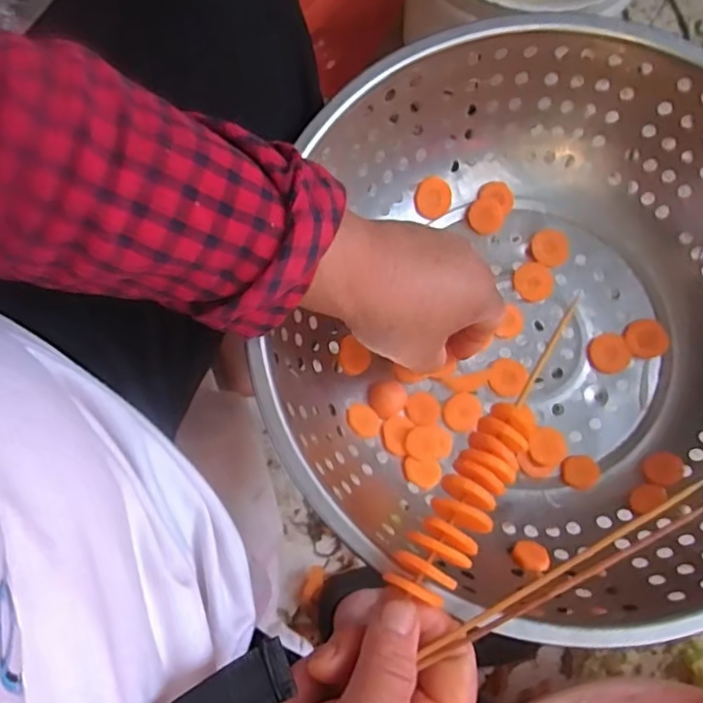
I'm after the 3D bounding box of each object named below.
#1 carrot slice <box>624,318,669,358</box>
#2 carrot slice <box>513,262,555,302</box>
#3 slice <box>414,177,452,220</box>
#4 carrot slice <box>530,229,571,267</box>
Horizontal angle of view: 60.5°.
[{"bbox_3d":[0.200,-0.009,0.408,0.025,0.006,0.026,-19,79,-4],"label":"carrot slice"},{"bbox_3d":[0.126,-0.048,0.415,0.027,0.008,0.027,0,78,0],"label":"carrot slice"},{"bbox_3d":[0.057,-0.106,0.419,0.025,0.004,0.028,-16,117,2],"label":"slice"},{"bbox_3d":[0.139,-0.073,0.420,0.027,0.006,0.027,0,78,0],"label":"carrot slice"}]

